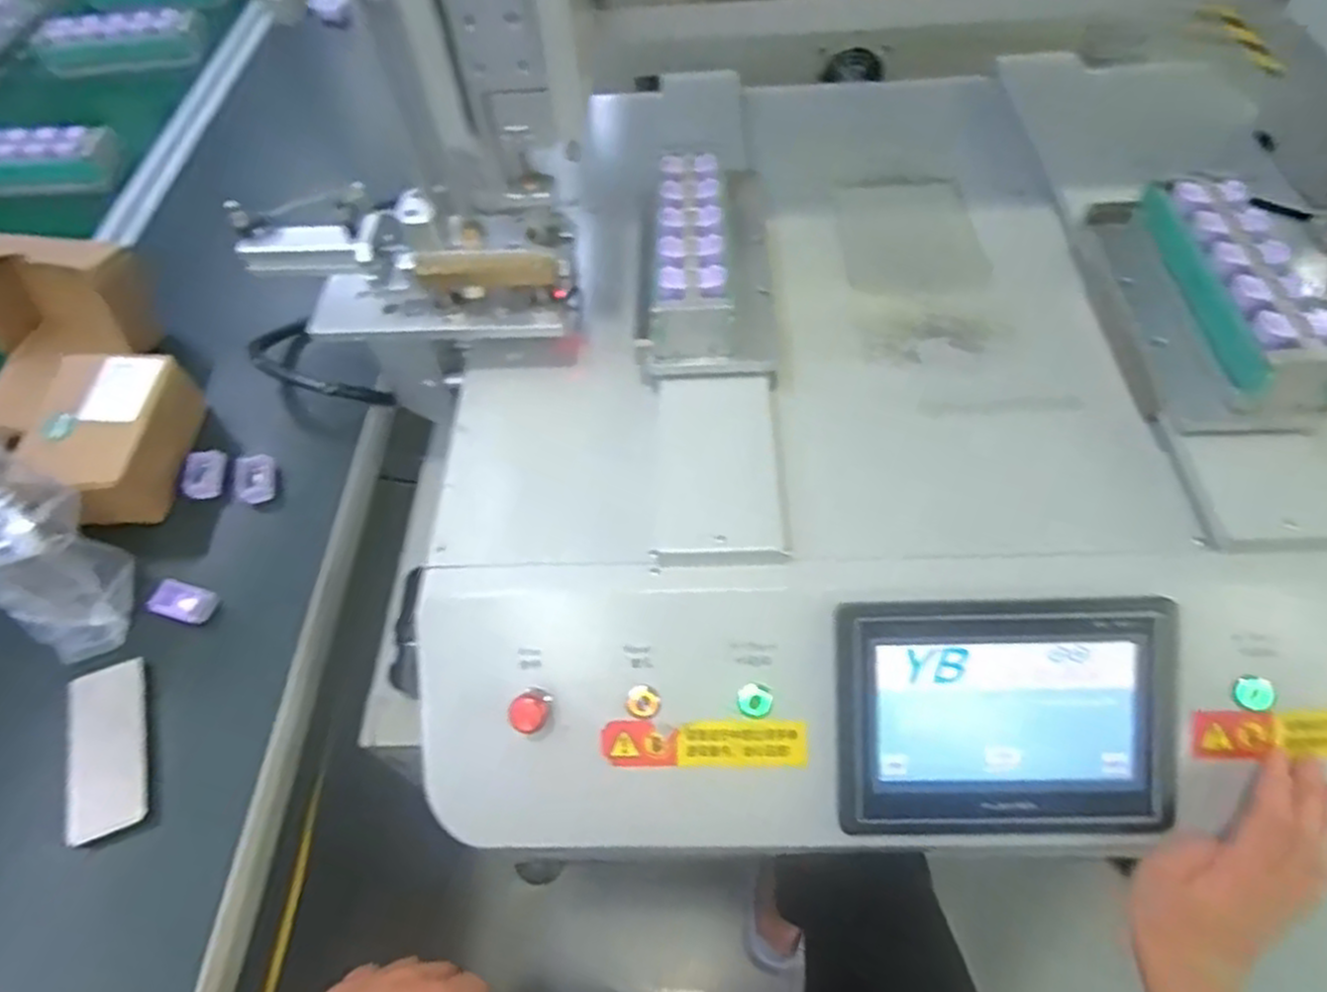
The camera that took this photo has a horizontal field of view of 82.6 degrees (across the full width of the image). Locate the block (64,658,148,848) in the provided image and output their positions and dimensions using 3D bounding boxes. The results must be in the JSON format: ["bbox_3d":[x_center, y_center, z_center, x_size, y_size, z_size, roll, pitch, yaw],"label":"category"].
[{"bbox_3d":[-0.351,0.158,0.475,0.043,0.012,0.104,-19,57,-9],"label":"block"}]

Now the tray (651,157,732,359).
[{"bbox_3d":[0.023,-0.181,0.560,0.058,0.047,0.183,1,57,4],"label":"tray"}]

